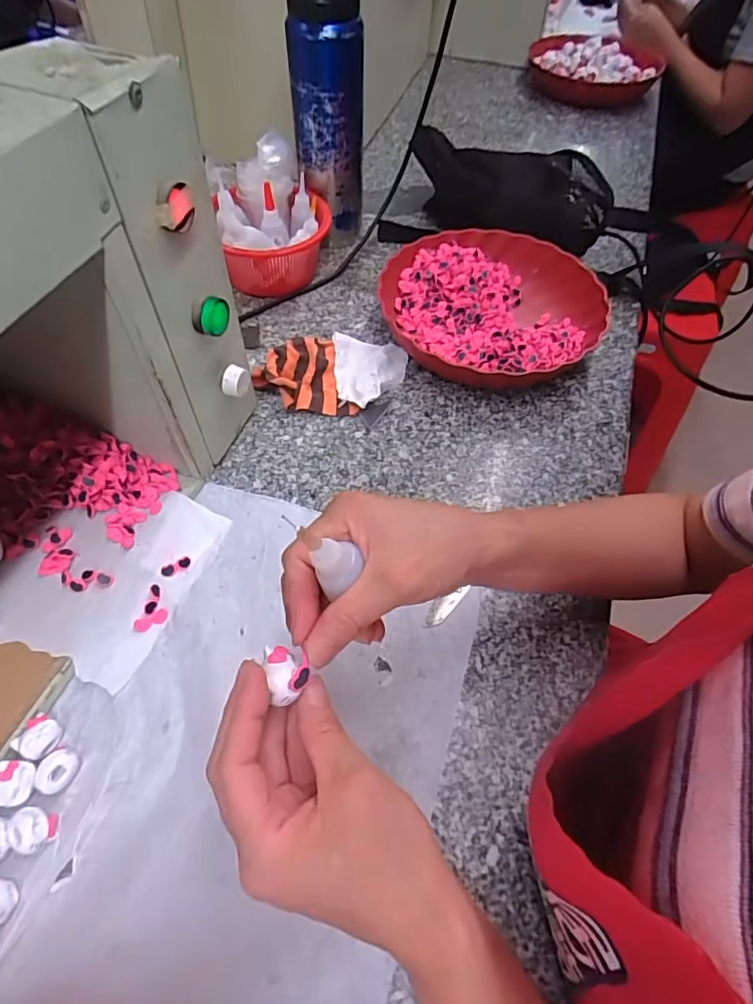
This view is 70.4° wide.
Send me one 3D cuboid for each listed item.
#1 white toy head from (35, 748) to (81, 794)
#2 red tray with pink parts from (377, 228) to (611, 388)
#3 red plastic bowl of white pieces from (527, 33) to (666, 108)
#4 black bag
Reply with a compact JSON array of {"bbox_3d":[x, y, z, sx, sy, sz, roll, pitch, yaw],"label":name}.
[{"bbox_3d":[-0.207,0.175,0.348,0.021,0.017,0.026,28,59,16],"label":"white toy head"},{"bbox_3d":[0.126,-0.213,0.599,0.237,0.047,0.247,16,57,8],"label":"red tray with pink parts"},{"bbox_3d":[0.409,-0.814,1.011,0.237,0.058,0.185,17,57,9],"label":"red plastic bowl of white pieces"},{"bbox_3d":[0.152,-0.399,0.706,0.283,0.084,0.143,5,56,1],"label":"black bag"}]

